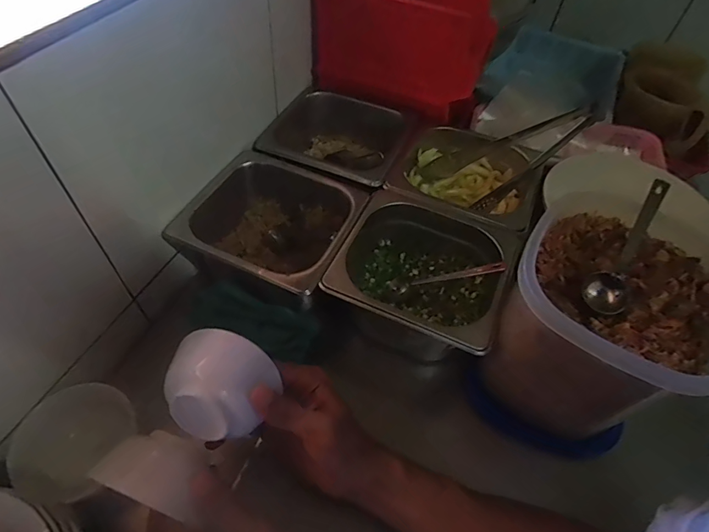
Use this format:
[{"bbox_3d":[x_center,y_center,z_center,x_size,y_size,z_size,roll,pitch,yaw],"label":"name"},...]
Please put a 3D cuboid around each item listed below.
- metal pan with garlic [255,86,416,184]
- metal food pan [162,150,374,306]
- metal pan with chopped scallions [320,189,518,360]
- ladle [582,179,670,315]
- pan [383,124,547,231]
[{"bbox_3d":[-0.020,-0.161,0.601,0.174,0.081,0.160,24,55,13],"label":"metal pan with garlic"},{"bbox_3d":[-0.088,-0.037,0.508,0.169,0.102,0.164,22,55,11],"label":"metal food pan"},{"bbox_3d":[0.070,0.013,0.481,0.161,0.085,0.157,21,54,10],"label":"metal pan with chopped scallions"},{"bbox_3d":[0.240,-0.013,0.381,0.033,0.036,0.137,31,71,17],"label":"ladle"},{"bbox_3d":[0.140,-0.107,0.562,0.174,0.061,0.151,24,55,12],"label":"pan"}]

